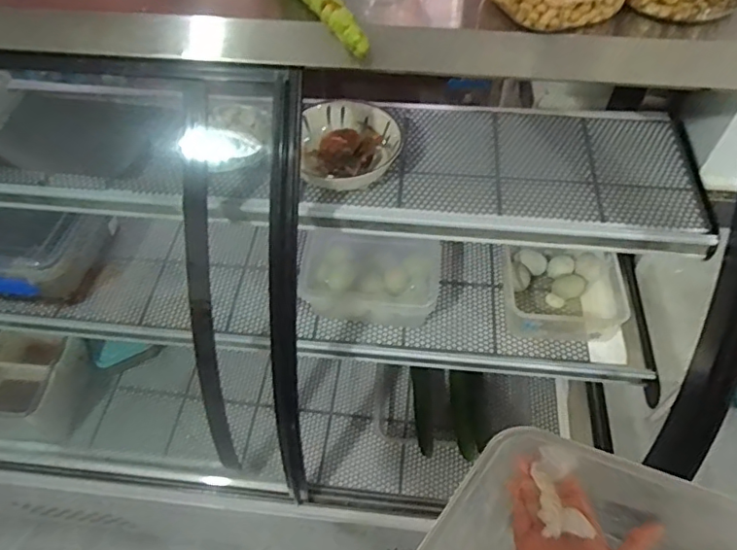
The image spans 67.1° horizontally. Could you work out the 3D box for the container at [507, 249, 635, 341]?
[{"bbox_3d":[0.360,0.038,1.014,0.215,0.092,0.183,4,53,3],"label":"container"}]

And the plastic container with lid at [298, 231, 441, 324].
[{"bbox_3d":[0.005,0.013,1.010,0.245,0.100,0.153,2,53,2],"label":"plastic container with lid"}]

